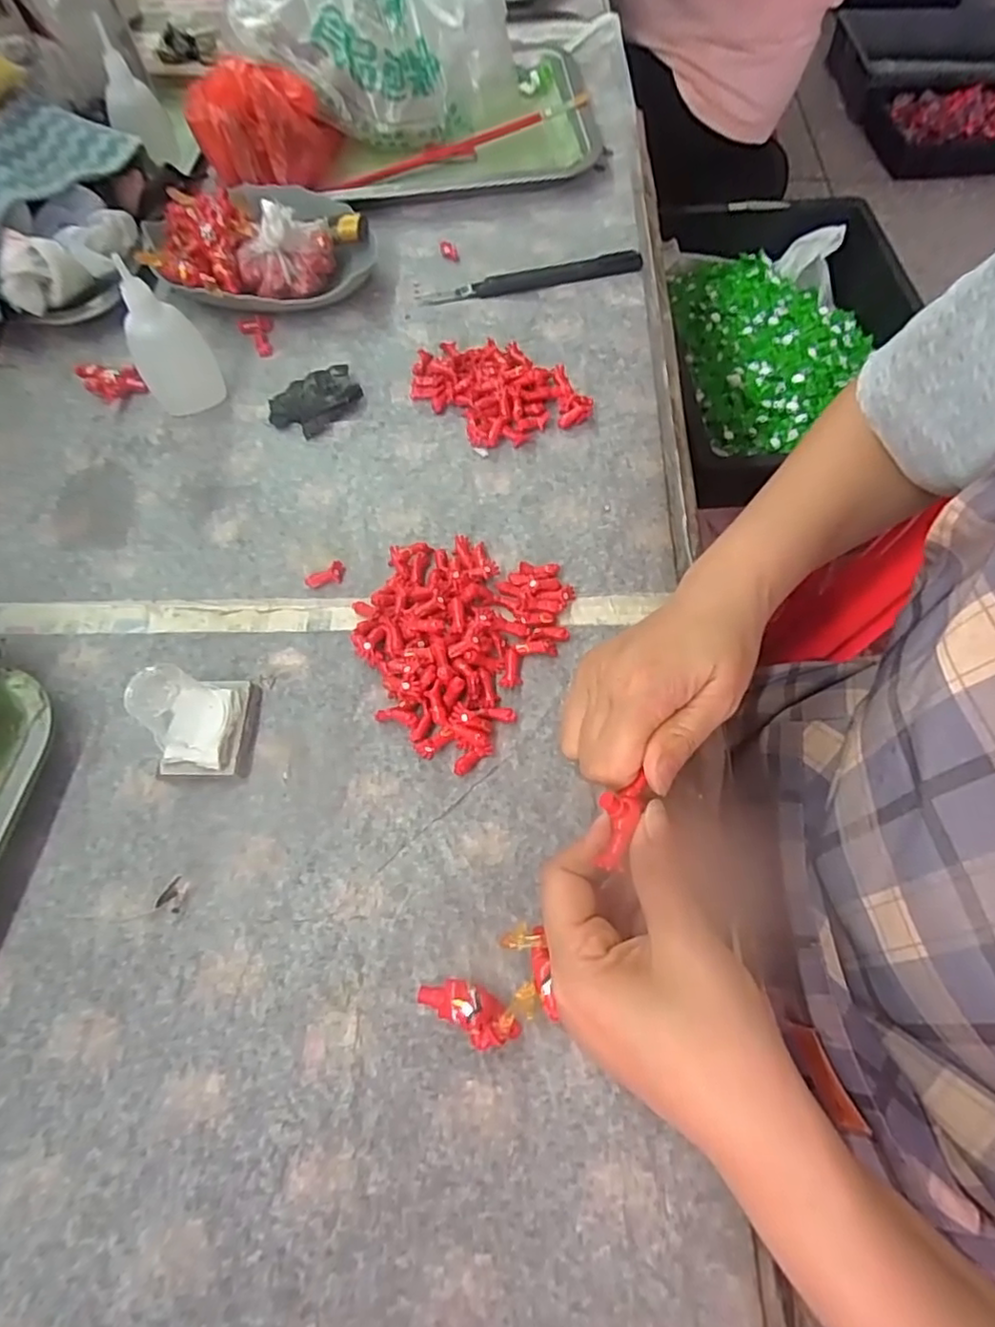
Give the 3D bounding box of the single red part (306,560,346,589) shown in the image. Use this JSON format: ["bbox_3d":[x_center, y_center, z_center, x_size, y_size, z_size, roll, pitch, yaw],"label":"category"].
[{"bbox_3d":[-0.098,-0.051,0.361,0.022,0.007,0.013,-14,65,-4],"label":"single red part"}]

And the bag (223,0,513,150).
[{"bbox_3d":[-0.096,-0.508,0.499,0.211,0.135,0.119,-3,65,1],"label":"bag"}]

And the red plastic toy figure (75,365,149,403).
[{"bbox_3d":[-0.260,-0.189,0.426,0.041,0.015,0.021,-3,65,1],"label":"red plastic toy figure"}]

